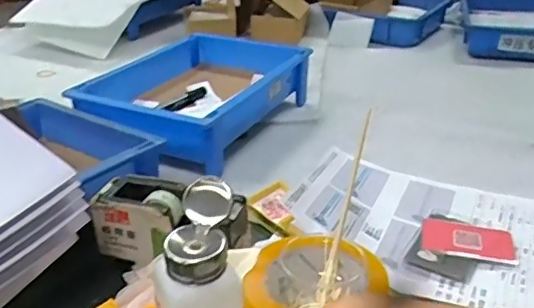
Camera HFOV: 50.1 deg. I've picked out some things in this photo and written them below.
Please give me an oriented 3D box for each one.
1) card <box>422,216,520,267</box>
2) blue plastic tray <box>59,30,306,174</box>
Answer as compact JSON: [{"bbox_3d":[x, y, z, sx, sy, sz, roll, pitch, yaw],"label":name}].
[{"bbox_3d":[0.199,0.083,0.562,0.085,0.005,0.060,8,31,12],"label":"card"},{"bbox_3d":[-0.093,-0.084,0.799,0.225,0.070,0.304,12,29,21],"label":"blue plastic tray"}]

